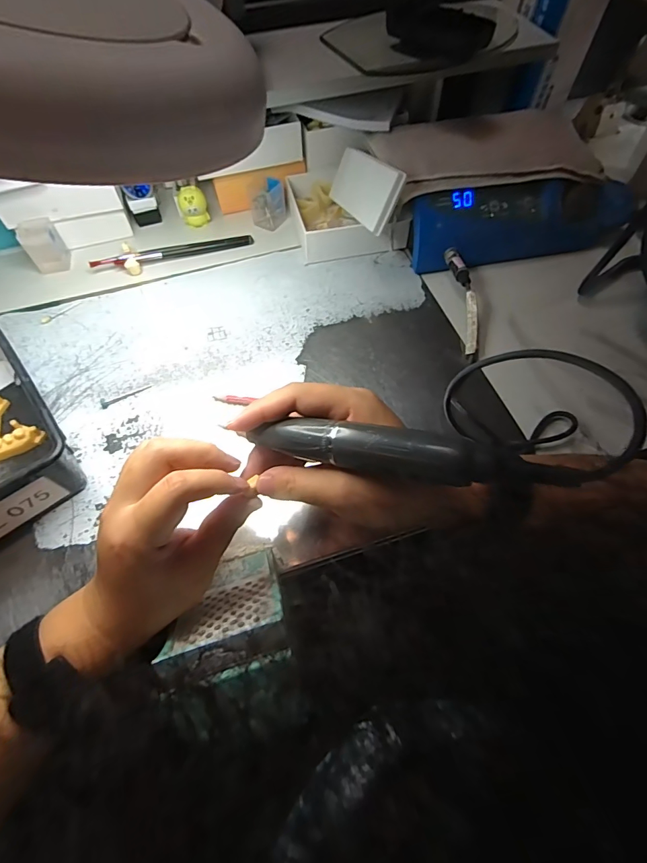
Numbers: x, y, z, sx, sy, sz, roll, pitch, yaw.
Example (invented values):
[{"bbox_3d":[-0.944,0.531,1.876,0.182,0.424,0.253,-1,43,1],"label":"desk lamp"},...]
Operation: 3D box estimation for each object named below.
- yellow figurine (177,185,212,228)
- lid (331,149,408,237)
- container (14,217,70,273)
[{"bbox_3d":[-0.163,-0.282,0.521,0.032,0.045,0.025,-16,62,-8],"label":"yellow figurine"},{"bbox_3d":[0.044,-0.271,0.457,0.009,0.060,0.139,3,40,-28],"label":"lid"},{"bbox_3d":[-0.329,-0.218,0.485,0.039,0.046,0.039,-22,62,-11],"label":"container"}]

